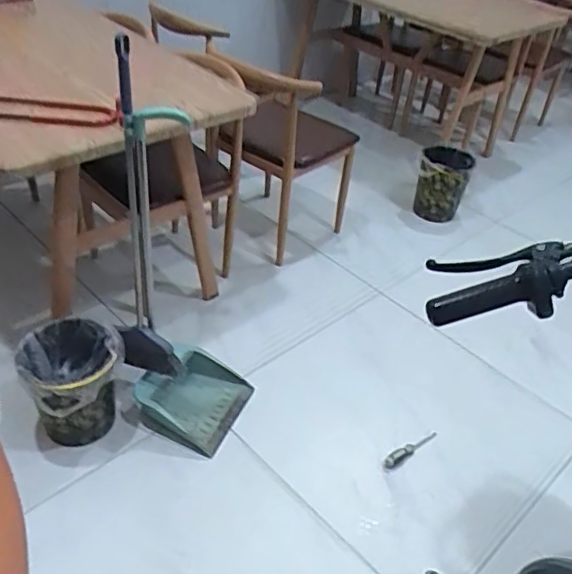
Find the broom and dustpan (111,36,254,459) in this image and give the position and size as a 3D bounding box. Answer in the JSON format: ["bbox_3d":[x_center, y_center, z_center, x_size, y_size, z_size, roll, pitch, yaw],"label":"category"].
[{"bbox_3d":[-0.259,-0.009,1.424,0.312,0.985,0.265,15,40,10],"label":"broom and dustpan"}]

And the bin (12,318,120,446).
[{"bbox_3d":[-0.538,0.253,1.537,0.214,0.268,0.224,4,39,-3],"label":"bin"}]

